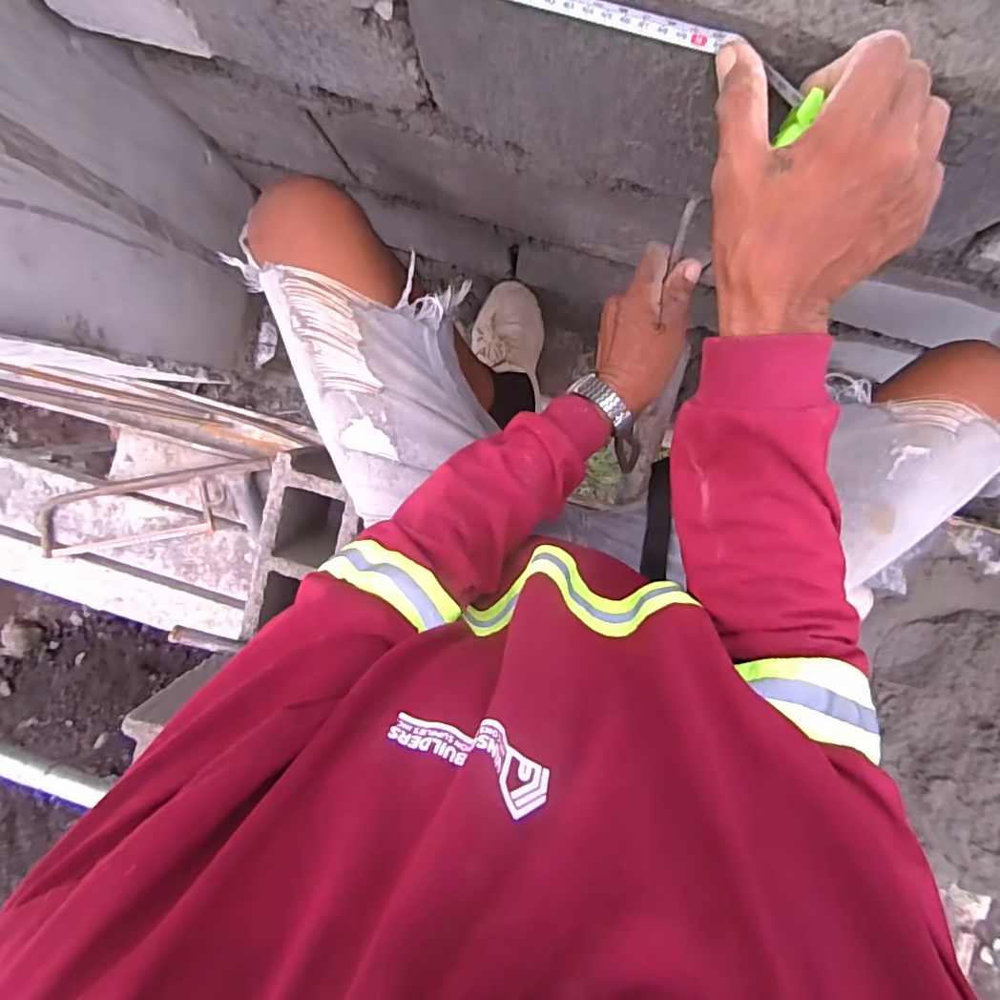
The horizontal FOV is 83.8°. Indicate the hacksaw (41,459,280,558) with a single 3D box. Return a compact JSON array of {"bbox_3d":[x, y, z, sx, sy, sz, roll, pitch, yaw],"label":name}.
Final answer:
[{"bbox_3d":[-0.564,0.015,0.903,0.404,0.033,0.117,-7,97,4],"label":"hacksaw"}]

